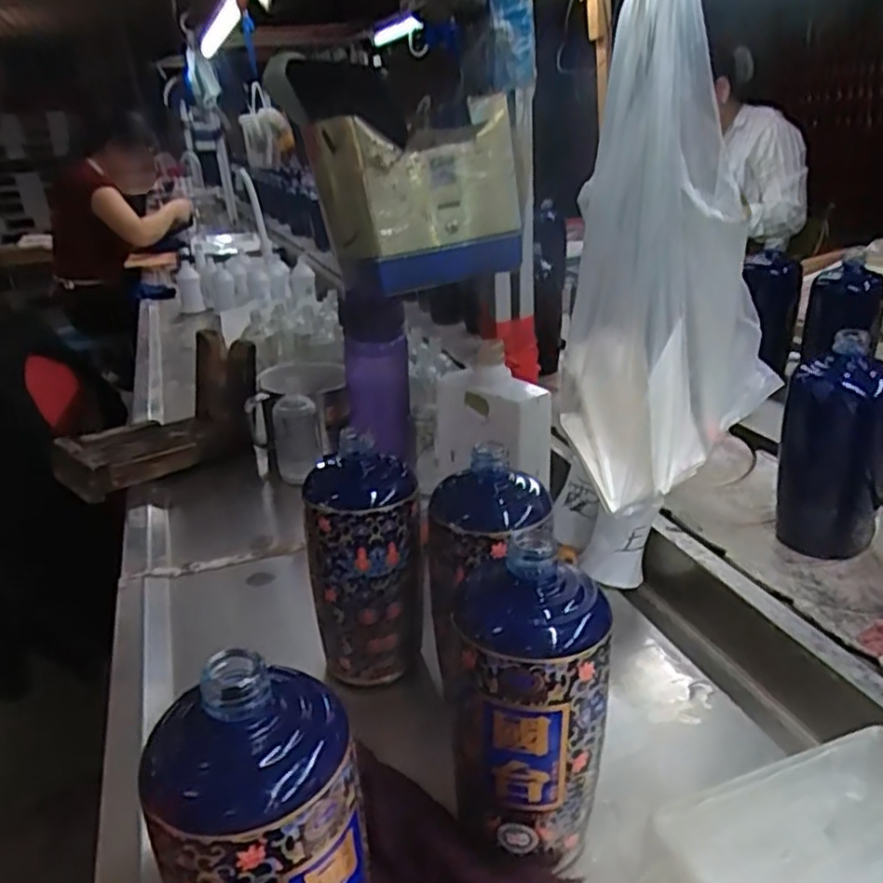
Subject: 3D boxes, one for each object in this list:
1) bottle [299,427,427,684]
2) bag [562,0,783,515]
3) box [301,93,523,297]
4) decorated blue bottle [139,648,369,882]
[{"bbox_3d":[-0.053,0.084,0.526,0.078,0.174,0.067,-6,24,-2],"label":"bottle"},{"bbox_3d":[0.153,-0.124,0.475,0.166,0.301,0.062,-20,28,-29],"label":"bag"},{"bbox_3d":[-0.021,-0.208,0.619,0.167,0.127,0.095,-12,25,-15],"label":"box"},{"bbox_3d":[-0.072,0.168,0.304,0.077,0.169,0.071,-13,25,-17],"label":"decorated blue bottle"}]

